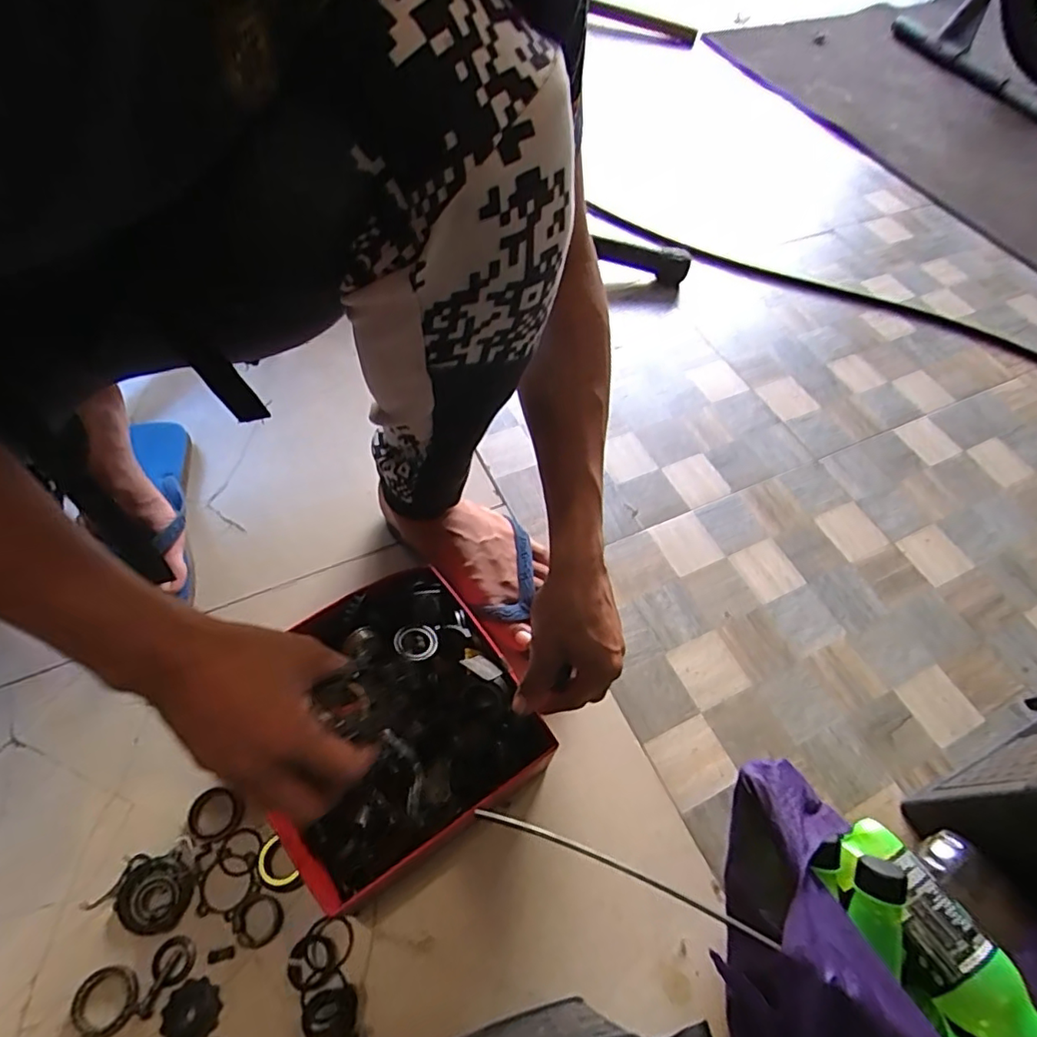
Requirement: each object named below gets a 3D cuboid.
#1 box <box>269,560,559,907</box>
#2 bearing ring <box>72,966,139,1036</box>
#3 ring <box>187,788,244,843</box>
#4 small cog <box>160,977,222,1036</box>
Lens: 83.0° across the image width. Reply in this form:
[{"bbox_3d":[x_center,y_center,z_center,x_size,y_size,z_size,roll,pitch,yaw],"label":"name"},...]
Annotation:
[{"bbox_3d":[-0.112,0.167,0.498,0.201,0.080,0.200,-28,63,-20],"label":"box"},{"bbox_3d":[-0.299,0.350,0.424,0.042,0.004,0.042,2,57,-3],"label":"bearing ring"},{"bbox_3d":[-0.257,0.250,0.493,0.045,0.005,0.036,26,59,12],"label":"ring"},{"bbox_3d":[-0.237,0.358,0.424,0.038,0.004,0.036,-23,62,-18],"label":"small cog"}]

